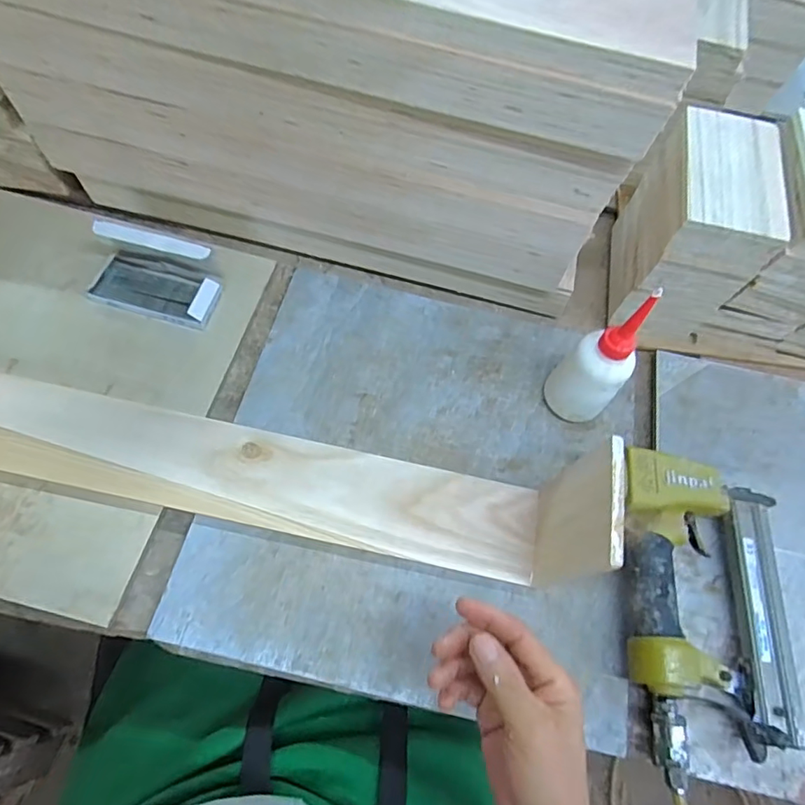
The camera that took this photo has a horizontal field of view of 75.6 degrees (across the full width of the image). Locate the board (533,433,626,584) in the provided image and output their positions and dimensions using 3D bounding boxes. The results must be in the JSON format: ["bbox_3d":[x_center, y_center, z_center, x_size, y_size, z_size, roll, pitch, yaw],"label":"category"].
[{"bbox_3d":[0.134,0.095,0.415,0.015,0.160,0.090,12,65,0],"label":"board"}]

